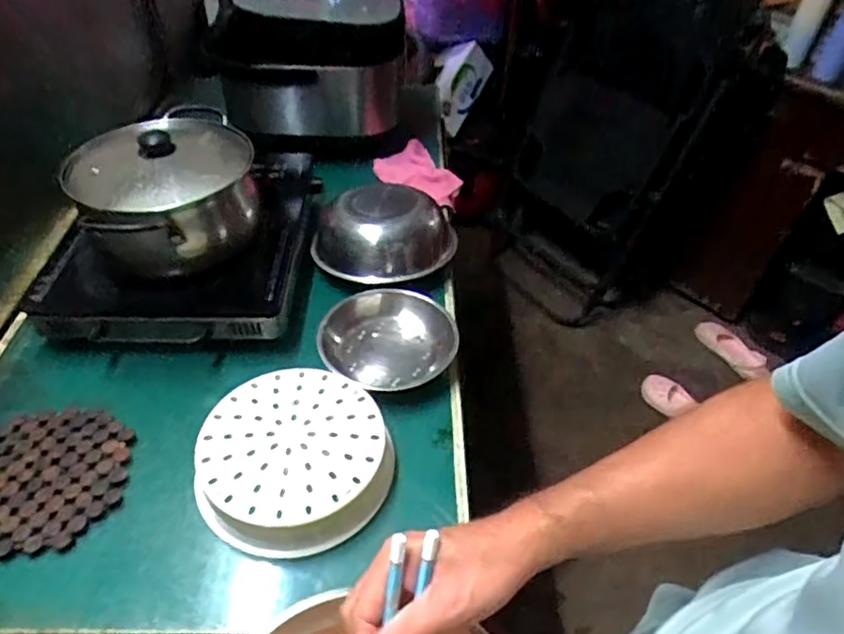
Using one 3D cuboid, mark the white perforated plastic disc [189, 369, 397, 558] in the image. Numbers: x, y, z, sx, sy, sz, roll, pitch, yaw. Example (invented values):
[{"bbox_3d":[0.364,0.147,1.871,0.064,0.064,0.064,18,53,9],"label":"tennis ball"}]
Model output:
[{"bbox_3d":[-0.131,0.144,0.627,0.190,0.053,0.192,2,44,-2],"label":"white perforated plastic disc"}]

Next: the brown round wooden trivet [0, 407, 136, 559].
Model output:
[{"bbox_3d":[-0.398,0.163,0.624,0.169,0.008,0.167,2,44,-2],"label":"brown round wooden trivet"}]

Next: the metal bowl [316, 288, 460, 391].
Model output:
[{"bbox_3d":[-0.040,0.031,0.755,0.161,0.058,0.165,2,44,-2],"label":"metal bowl"}]

